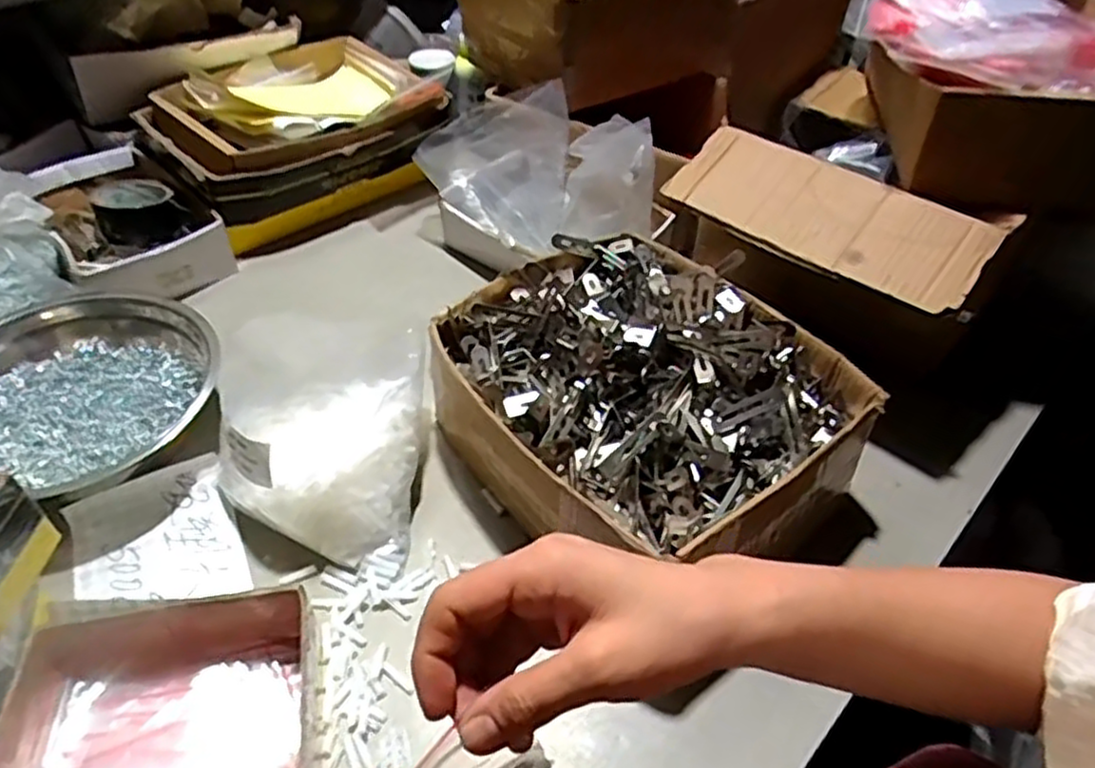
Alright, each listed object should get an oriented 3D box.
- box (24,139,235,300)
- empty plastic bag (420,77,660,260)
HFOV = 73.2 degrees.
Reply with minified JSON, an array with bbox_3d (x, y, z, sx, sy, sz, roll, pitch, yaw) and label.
[{"bbox_3d":[-0.486,-0.185,0.860,0.157,0.056,0.260,-28,52,-27],"label":"box"},{"bbox_3d":[-0.017,-0.248,0.856,0.157,0.140,0.284,-34,55,-31],"label":"empty plastic bag"}]

